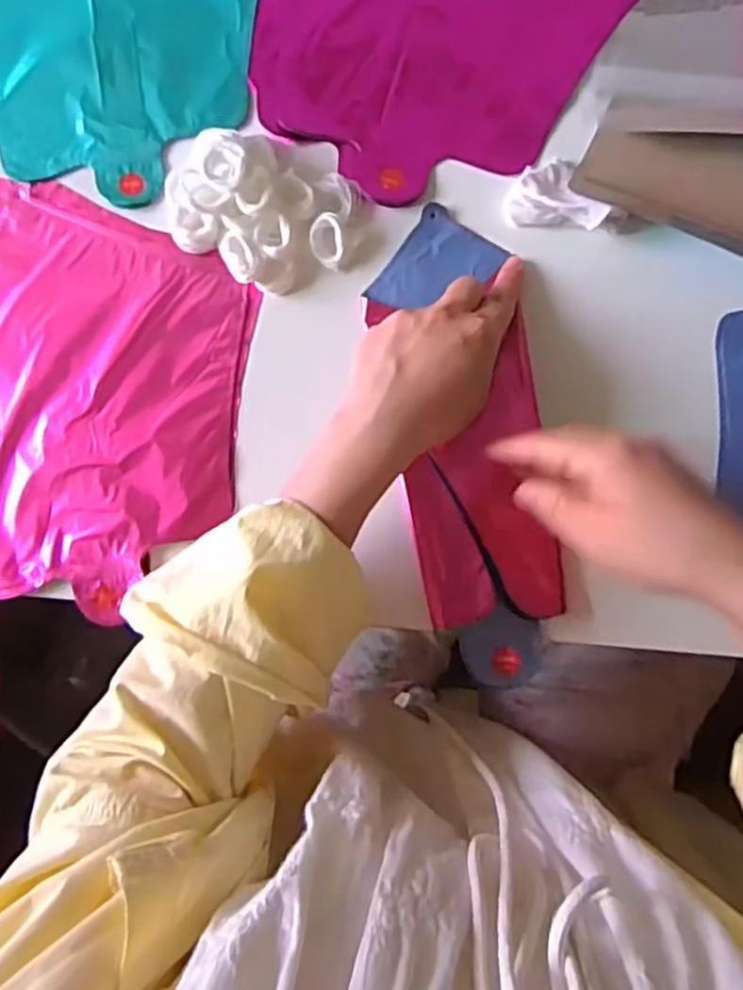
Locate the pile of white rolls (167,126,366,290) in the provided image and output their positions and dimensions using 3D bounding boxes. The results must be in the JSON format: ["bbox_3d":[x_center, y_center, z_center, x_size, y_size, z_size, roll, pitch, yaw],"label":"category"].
[{"bbox_3d":[-0.069,-0.170,0.430,0.118,0.036,0.084,29,88,8],"label":"pile of white rolls"}]

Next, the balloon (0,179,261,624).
[{"bbox_3d":[-0.183,-0.057,0.448,0.219,0.012,0.226,25,88,8],"label":"balloon"}]

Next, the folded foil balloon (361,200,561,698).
[{"bbox_3d":[0.055,-0.030,0.424,0.083,0.010,0.268,-8,83,4],"label":"folded foil balloon"}]

